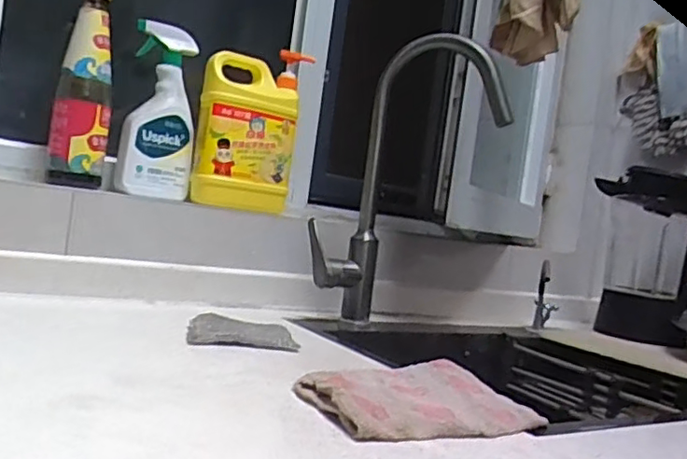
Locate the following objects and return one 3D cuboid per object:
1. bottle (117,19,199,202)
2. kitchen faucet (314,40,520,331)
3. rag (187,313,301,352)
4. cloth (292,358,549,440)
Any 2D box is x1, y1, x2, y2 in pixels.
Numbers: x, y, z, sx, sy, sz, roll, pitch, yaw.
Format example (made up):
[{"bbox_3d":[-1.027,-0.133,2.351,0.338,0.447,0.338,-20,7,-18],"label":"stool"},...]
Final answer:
[{"bbox_3d":[-0.266,-0.170,0.903,0.050,0.242,0.096,8,1,40],"label":"bottle"},{"bbox_3d":[0.088,-0.067,0.855,0.252,0.395,0.066,8,1,15],"label":"kitchen faucet"},{"bbox_3d":[-0.110,0.112,0.674,0.114,0.016,0.074,7,1,-17],"label":"rag"},{"bbox_3d":[0.061,0.137,0.509,0.178,0.021,0.124,7,1,-30],"label":"cloth"}]

